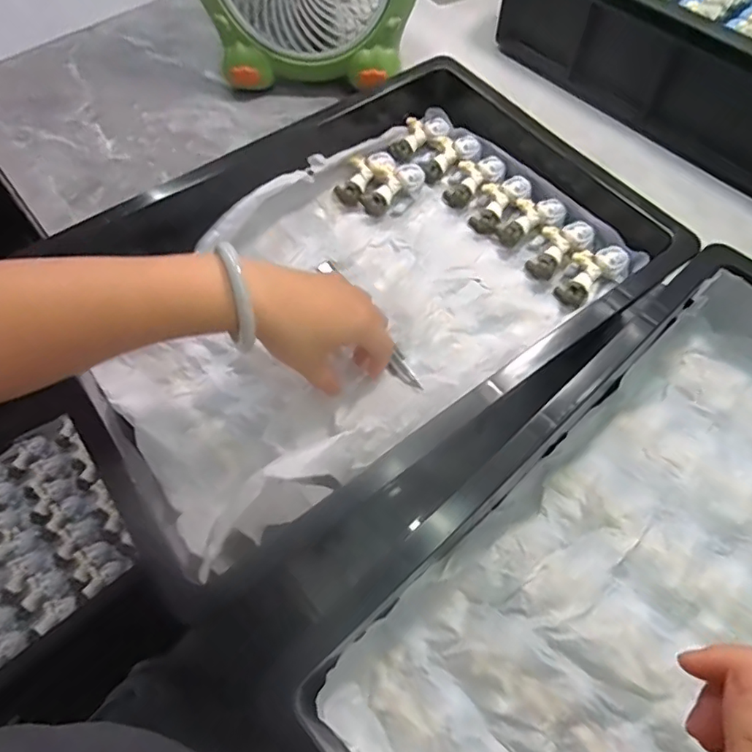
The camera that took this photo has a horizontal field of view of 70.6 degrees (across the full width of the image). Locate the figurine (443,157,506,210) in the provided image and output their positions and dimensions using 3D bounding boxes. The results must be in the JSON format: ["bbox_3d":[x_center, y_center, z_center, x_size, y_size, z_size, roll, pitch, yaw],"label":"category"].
[{"bbox_3d":[0.091,-0.186,0.505,0.063,0.016,0.036,-39,67,2],"label":"figurine"}]

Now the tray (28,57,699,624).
[{"bbox_3d":[-0.007,-0.081,0.441,0.447,0.094,0.303,-33,67,-16],"label":"tray"}]

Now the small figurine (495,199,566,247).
[{"bbox_3d":[0.137,-0.142,0.477,0.059,0.018,0.038,-31,65,5],"label":"small figurine"}]

